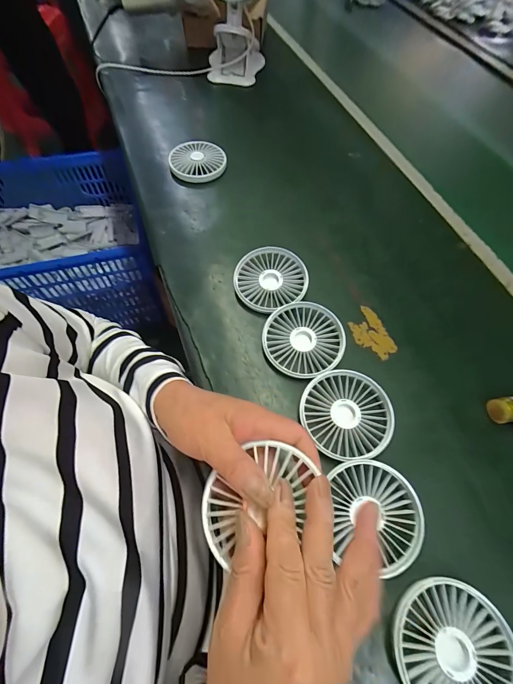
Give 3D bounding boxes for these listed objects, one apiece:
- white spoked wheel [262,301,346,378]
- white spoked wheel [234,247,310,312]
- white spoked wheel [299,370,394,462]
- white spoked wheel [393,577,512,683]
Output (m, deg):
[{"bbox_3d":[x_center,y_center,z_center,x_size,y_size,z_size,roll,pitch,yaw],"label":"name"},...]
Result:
[{"bbox_3d":[0.053,-0.003,0.343,0.091,0.016,0.083,0,63,1],"label":"white spoked wheel"},{"bbox_3d":[0.017,-0.078,0.379,0.089,0.020,0.082,0,63,1],"label":"white spoked wheel"},{"bbox_3d":[0.091,0.071,0.310,0.088,0.014,0.083,0,63,1],"label":"white spoked wheel"},{"bbox_3d":[0.148,0.229,0.227,0.089,0.013,0.085,0,63,1],"label":"white spoked wheel"}]

